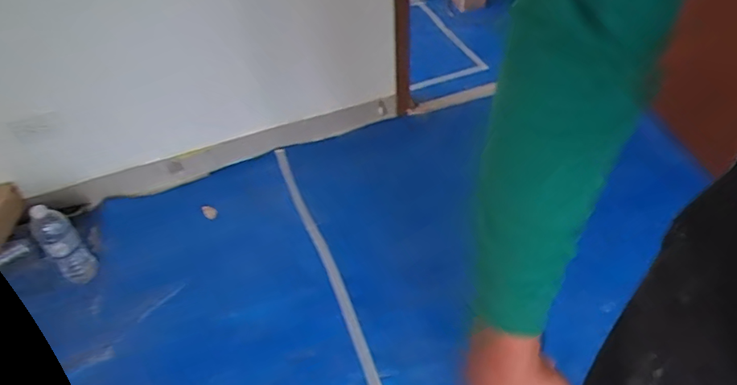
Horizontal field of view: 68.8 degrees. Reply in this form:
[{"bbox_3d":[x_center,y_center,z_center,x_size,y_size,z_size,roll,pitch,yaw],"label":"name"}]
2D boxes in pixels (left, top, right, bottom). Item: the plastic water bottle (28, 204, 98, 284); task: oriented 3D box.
[{"bbox_3d":[-0.753,0.126,1.327,0.069,0.238,0.085,33,55,30],"label":"plastic water bottle"}]

